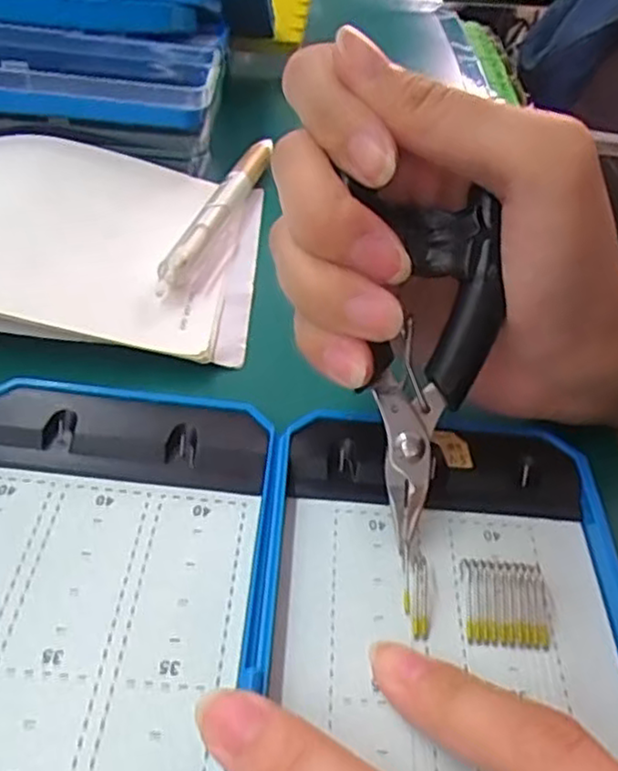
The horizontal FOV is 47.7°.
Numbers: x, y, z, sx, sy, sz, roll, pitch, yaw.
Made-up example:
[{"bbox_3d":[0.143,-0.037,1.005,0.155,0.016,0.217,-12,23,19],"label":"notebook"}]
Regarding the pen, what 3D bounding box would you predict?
[{"bbox_3d":[-0.037,-0.076,0.295,0.011,0.012,0.139,13,42,5],"label":"pen"}]

